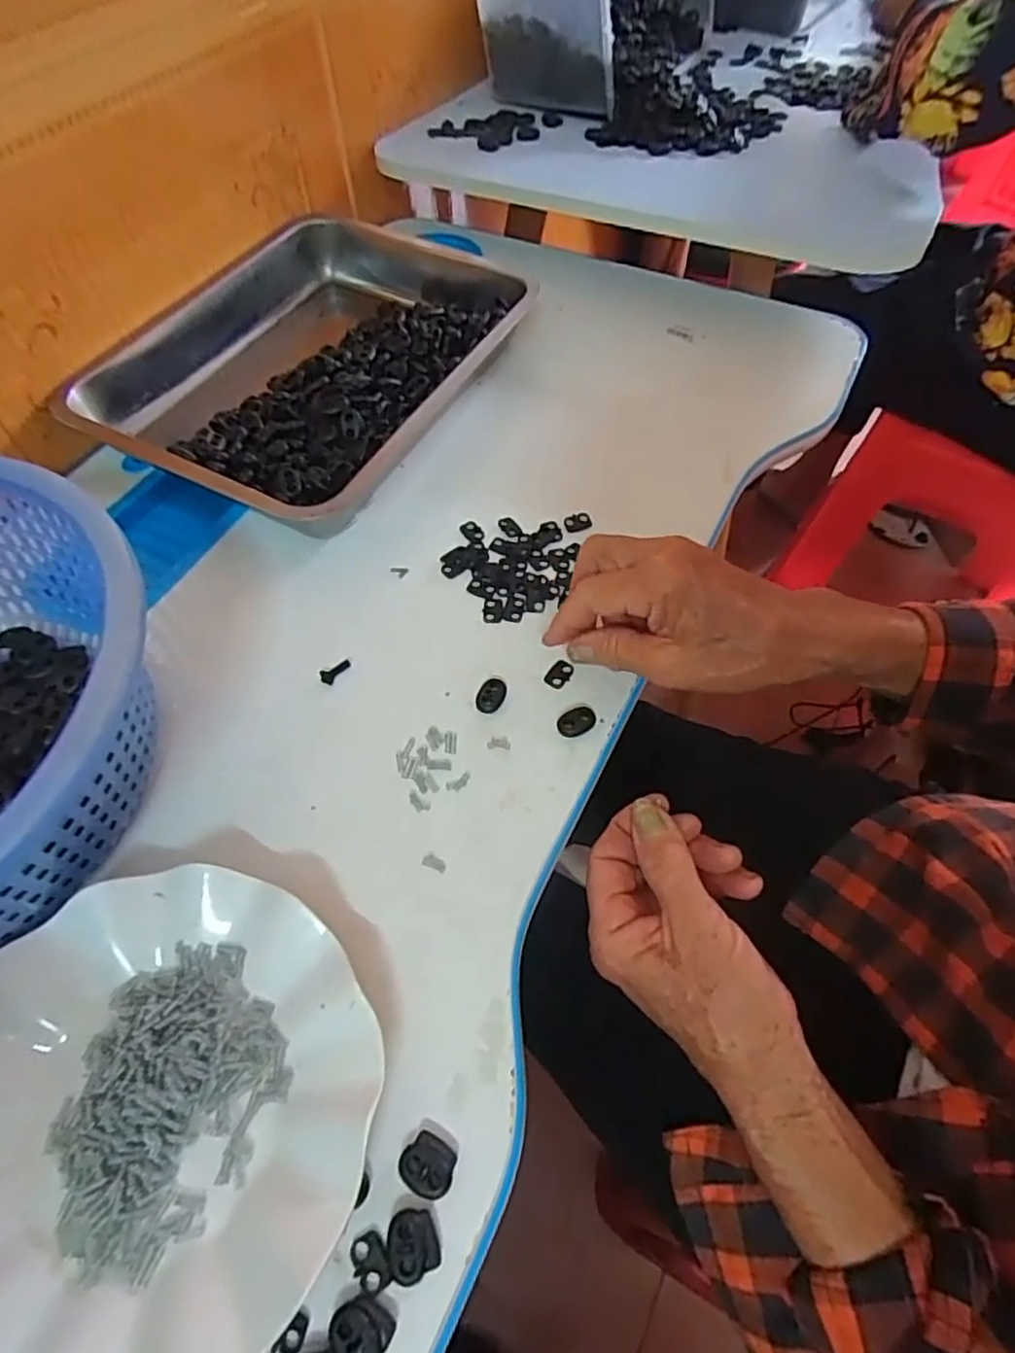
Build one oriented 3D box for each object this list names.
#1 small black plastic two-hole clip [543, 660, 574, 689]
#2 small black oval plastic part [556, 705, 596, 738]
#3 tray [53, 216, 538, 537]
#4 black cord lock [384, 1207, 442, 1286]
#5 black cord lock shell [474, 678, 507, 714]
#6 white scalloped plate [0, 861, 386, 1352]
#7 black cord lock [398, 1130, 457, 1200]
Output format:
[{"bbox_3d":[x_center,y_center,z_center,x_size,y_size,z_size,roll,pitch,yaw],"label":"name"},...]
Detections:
[{"bbox_3d":[0.030,-0.002,0.381,0.013,0.004,0.017,27,63,17],"label":"small black plastic two-hole clip"},{"bbox_3d":[0.038,0.024,0.365,0.022,0.004,0.016,-19,59,-10],"label":"small black oval plastic part"},{"bbox_3d":[-0.141,-0.241,0.509,0.249,0.048,0.319,24,62,16],"label":"tray"},{"bbox_3d":[-0.036,0.212,0.248,0.018,0.004,0.021,-18,59,-9],"label":"black cord lock"},{"bbox_3d":[-0.009,0.010,0.375,0.016,0.004,0.022,13,60,10],"label":"black cord lock shell"},{"bbox_3d":[-0.146,0.174,0.266,0.178,0.023,0.177,-1,58,1],"label":"white scalloped plate"},{"bbox_3d":[-0.031,0.192,0.261,0.021,0.004,0.019,23,62,15],"label":"black cord lock"}]

